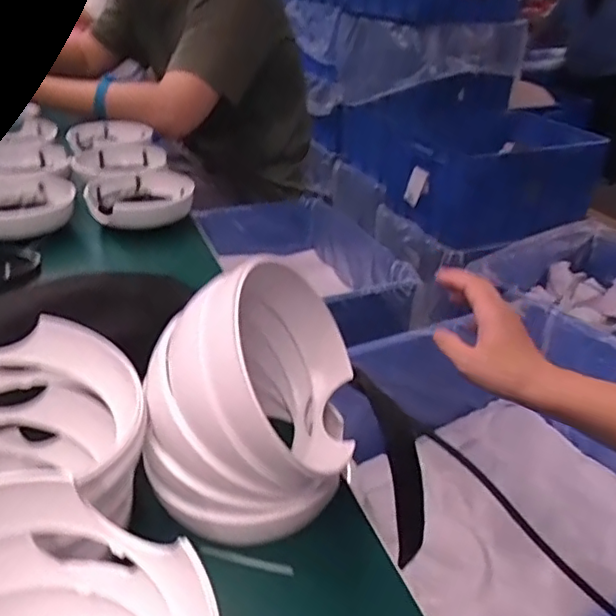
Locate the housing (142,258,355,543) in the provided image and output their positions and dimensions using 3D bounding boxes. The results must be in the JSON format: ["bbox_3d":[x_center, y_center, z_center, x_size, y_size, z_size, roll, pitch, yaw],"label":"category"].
[{"bbox_3d":[-0.025,0.039,0.312,0.092,0.110,0.109,4,30,4],"label":"housing"}]

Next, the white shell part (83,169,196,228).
[{"bbox_3d":[-0.188,-0.128,0.669,0.112,0.034,0.115,5,30,7],"label":"white shell part"}]

